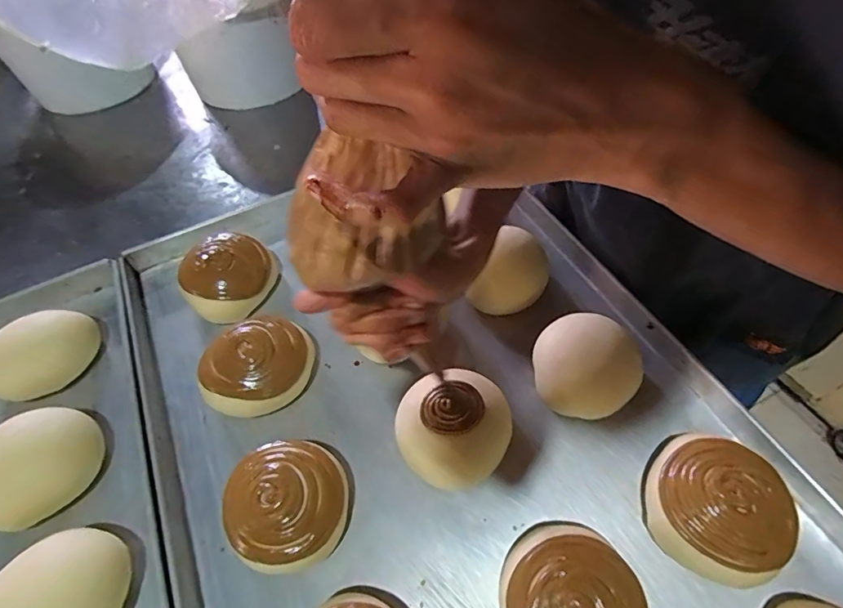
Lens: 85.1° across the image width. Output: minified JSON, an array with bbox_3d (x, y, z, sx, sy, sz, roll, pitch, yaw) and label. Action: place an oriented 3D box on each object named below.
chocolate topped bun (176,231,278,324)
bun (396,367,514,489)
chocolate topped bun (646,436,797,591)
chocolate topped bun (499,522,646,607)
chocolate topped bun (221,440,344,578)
[{"bbox_3d":[-0.210,-0.035,0.495,0.085,0.058,0.099,30,62,21],"label":"chocolate topped bun"},{"bbox_3d":[0.024,0.101,0.380,0.089,0.058,0.092,-2,56,3],"label":"bun"},{"bbox_3d":[0.218,0.148,0.340,0.091,0.066,0.092,35,64,24],"label":"chocolate topped bun"},{"bbox_3d":[0.095,0.201,0.307,0.086,0.058,0.089,-1,55,2],"label":"chocolate topped bun"},{"bbox_3d":[-0.102,0.154,0.351,0.089,0.057,0.089,-7,56,-1],"label":"chocolate topped bun"}]

